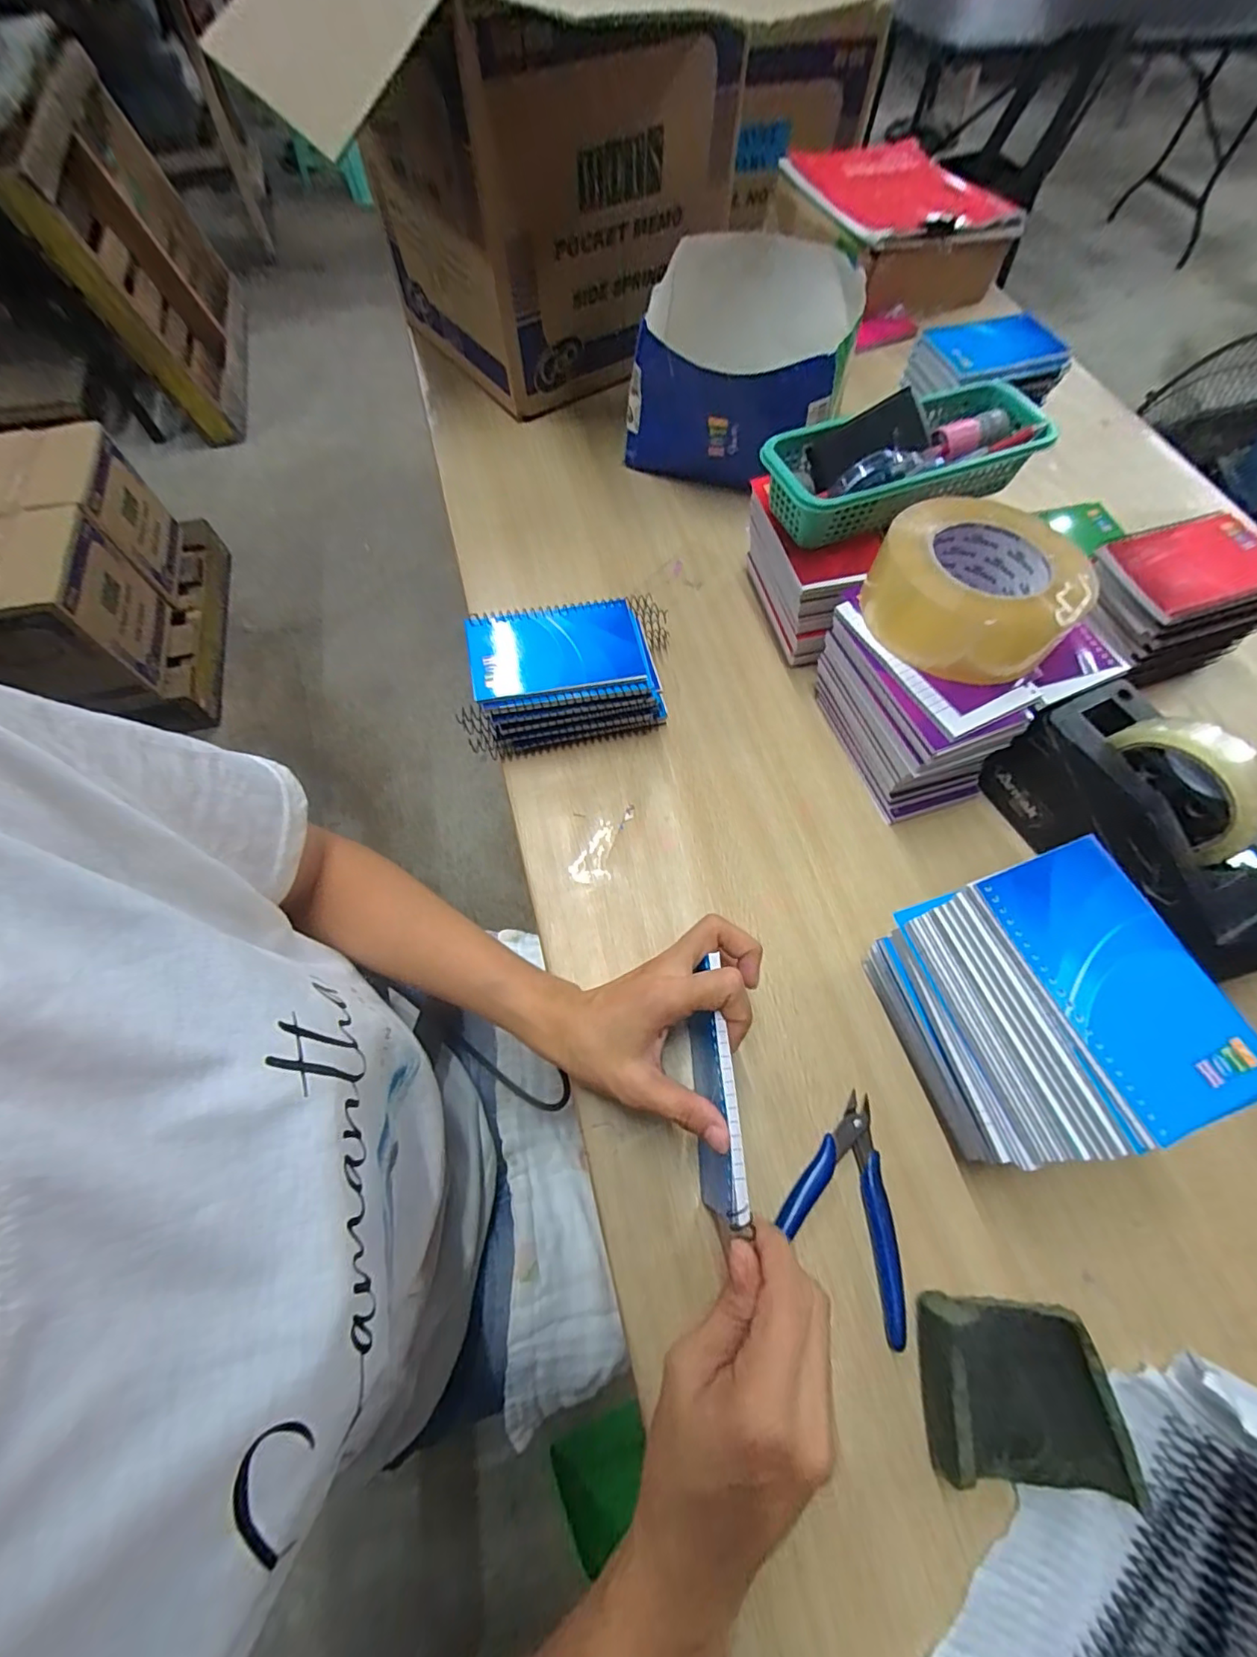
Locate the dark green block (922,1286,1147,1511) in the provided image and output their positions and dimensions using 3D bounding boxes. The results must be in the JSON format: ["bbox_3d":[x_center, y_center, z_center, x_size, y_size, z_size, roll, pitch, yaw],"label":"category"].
[{"bbox_3d":[0.197,0.289,0.289,0.095,0.029,0.072,4,64,0],"label":"dark green block"}]

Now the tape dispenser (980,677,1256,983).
[{"bbox_3d":[0.349,0.003,0.383,0.085,0.115,0.193,-18,66,-10],"label":"tape dispenser"}]

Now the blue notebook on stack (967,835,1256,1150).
[{"bbox_3d":[0.242,0.071,0.278,0.082,0.007,0.129,-19,66,-10],"label":"blue notebook on stack"}]

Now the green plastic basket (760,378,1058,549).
[{"bbox_3d":[0.216,-0.288,0.440,0.228,0.049,0.090,-21,67,-11],"label":"green plastic basket"}]

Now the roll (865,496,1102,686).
[{"bbox_3d":[0.233,-0.164,0.388,0.131,0.051,0.116,41,70,16],"label":"roll"}]

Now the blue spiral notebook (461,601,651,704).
[{"bbox_3d":[-0.058,-0.141,0.445,0.130,0.011,0.082,-10,65,-6],"label":"blue spiral notebook"}]

